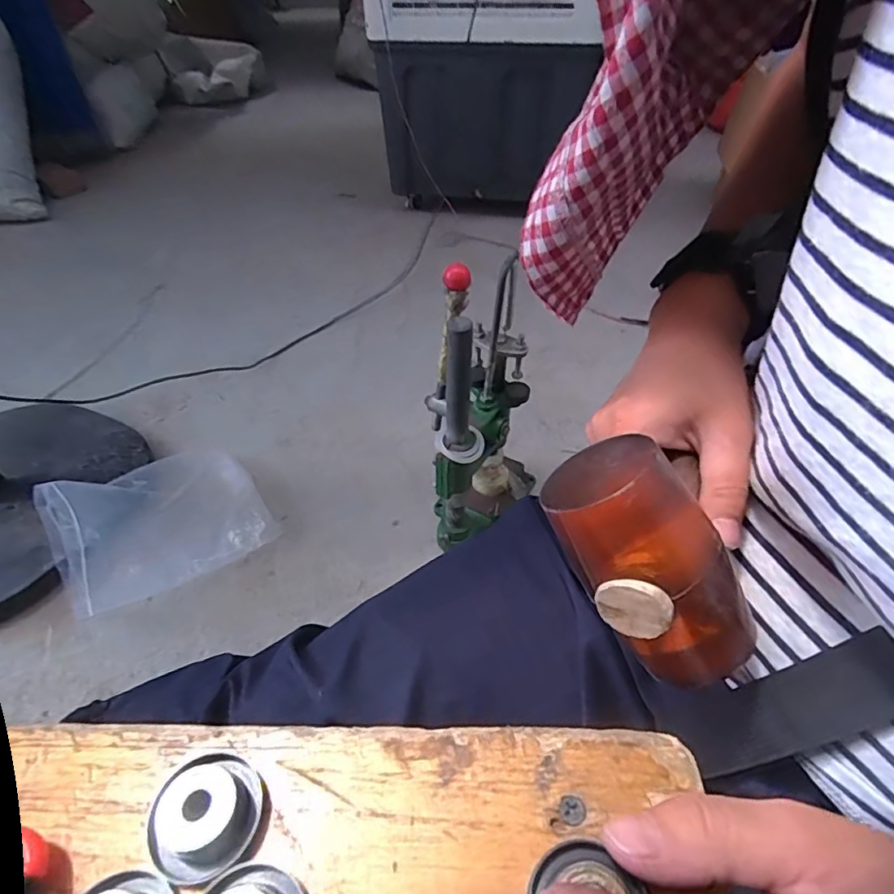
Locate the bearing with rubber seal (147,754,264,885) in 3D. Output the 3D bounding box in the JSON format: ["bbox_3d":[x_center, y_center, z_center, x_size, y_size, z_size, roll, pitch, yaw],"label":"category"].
[{"bbox_3d":[-0.071,0.109,0.162,0.030,0.015,0.029,3,40,-2],"label":"bearing with rubber seal"}]

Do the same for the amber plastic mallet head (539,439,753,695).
[{"bbox_3d":[0.086,0.046,0.225,0.053,0.045,0.104,-38,99,-39],"label":"amber plastic mallet head"}]

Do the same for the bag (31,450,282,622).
[{"bbox_3d":[-0.419,0.098,0.812,0.286,0.102,0.213,-28,50,-33],"label":"bag"}]

